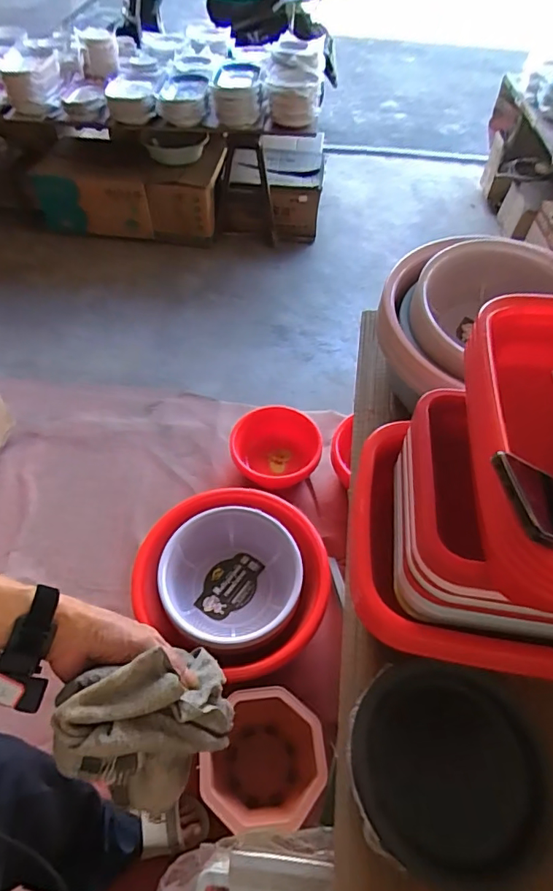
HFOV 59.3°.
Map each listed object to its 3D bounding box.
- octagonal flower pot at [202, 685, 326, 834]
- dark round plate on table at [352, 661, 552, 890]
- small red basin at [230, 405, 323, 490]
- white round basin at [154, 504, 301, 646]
[{"bbox_3d":[-0.028,0.681,1.069,0.259,0.162,0.247,-3,54,-5],"label":"octagonal flower pot"},{"bbox_3d":[0.200,0.364,0.564,0.219,0.053,0.208,1,54,-2],"label":"dark round plate on table"},{"bbox_3d":[-0.005,0.021,1.649,0.294,0.139,0.300,1,54,-2],"label":"small red basin"},{"bbox_3d":[-0.115,0.336,1.265,0.341,0.110,0.346,1,57,-2],"label":"white round basin"}]

